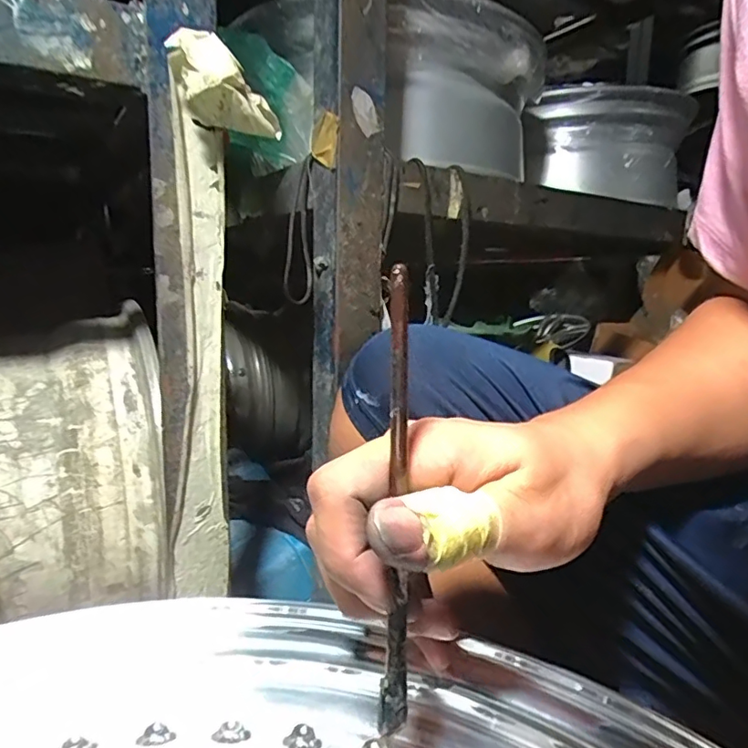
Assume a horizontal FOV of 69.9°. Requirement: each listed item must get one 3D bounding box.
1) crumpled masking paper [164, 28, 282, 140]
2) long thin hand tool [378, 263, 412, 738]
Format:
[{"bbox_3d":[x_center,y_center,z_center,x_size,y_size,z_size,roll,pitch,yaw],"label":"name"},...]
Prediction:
[{"bbox_3d":[-0.094,-0.188,0.340,0.062,0.058,0.033,0,9,-5],"label":"crumpled masking paper"},{"bbox_3d":[0.006,0.048,0.178,0.011,0.163,0.008,6,11,29],"label":"long thin hand tool"}]

